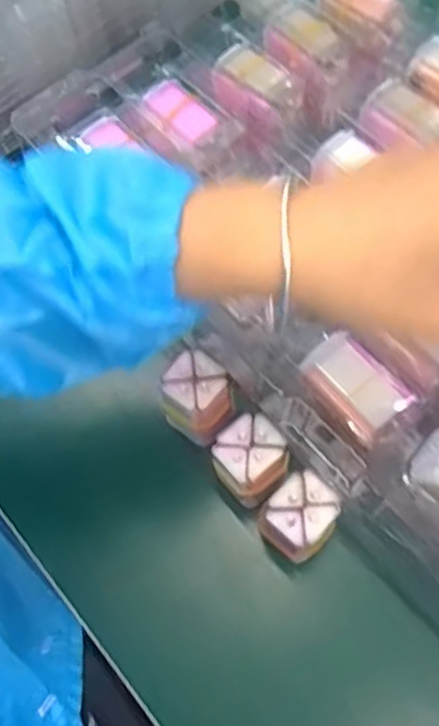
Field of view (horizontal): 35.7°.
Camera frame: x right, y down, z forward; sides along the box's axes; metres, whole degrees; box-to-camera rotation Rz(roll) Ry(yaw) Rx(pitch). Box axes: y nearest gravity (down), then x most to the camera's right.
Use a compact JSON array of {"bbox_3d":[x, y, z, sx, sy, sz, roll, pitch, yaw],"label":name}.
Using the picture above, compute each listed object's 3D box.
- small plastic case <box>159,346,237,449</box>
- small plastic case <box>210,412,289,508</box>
[{"bbox_3d":[-0.012,0.021,0.392,0.037,0.037,0.036,30,70,15],"label":"small plastic case"},{"bbox_3d":[0.017,0.053,0.371,0.038,0.027,0.035,-41,70,-15],"label":"small plastic case"}]

